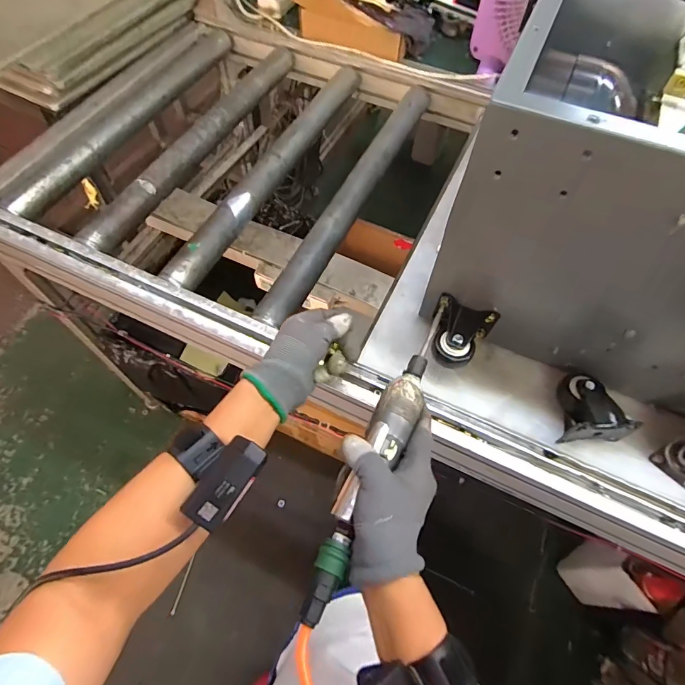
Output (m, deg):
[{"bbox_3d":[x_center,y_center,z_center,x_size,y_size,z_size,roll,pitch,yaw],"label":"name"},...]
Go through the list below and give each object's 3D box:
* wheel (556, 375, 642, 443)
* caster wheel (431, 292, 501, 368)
[{"bbox_3d":[0.268,0.068,0.454,0.067,0.048,0.072,2,61,0],"label":"wheel"},{"bbox_3d":[0.128,-0.003,0.481,0.066,0.058,0.068,24,63,12],"label":"caster wheel"}]

